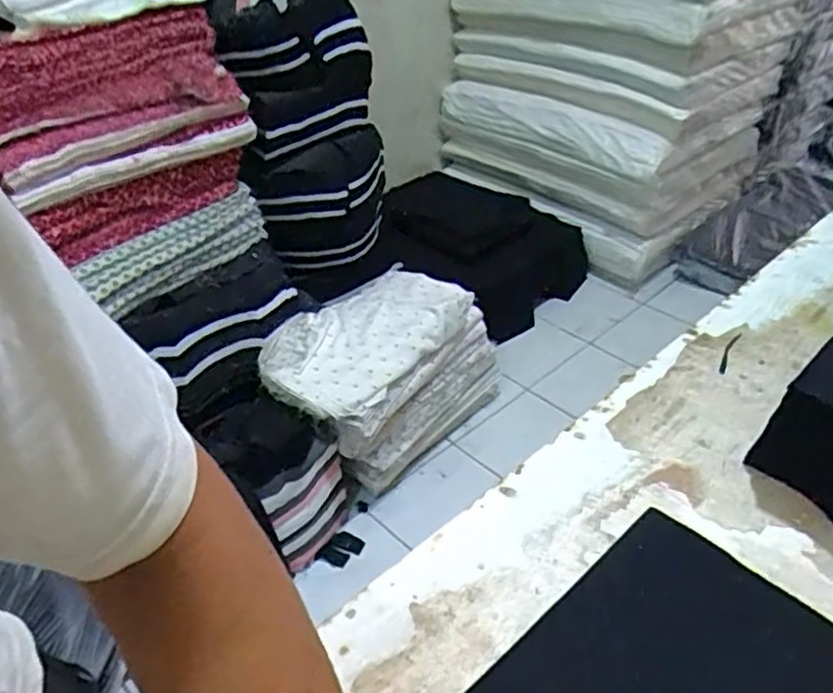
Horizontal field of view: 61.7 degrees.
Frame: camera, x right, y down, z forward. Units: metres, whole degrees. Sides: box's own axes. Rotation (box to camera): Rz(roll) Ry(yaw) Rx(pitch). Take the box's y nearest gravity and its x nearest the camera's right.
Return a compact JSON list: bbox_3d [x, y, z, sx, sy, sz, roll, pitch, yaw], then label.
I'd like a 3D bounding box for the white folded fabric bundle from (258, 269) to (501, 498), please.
[{"bbox_3d":[-0.080,0.073,1.717,0.332,0.336,0.545,21,43,29],"label":"white folded fabric bundle"}]

